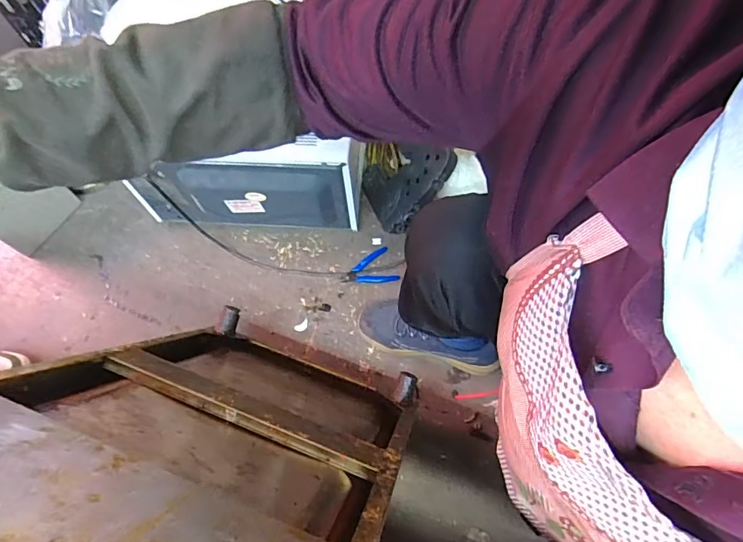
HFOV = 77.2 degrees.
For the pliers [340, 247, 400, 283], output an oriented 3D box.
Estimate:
[{"bbox_3d":[-0.006,0.002,1.003,0.112,0.012,0.081,-22,67,-9],"label":"pliers"}]

